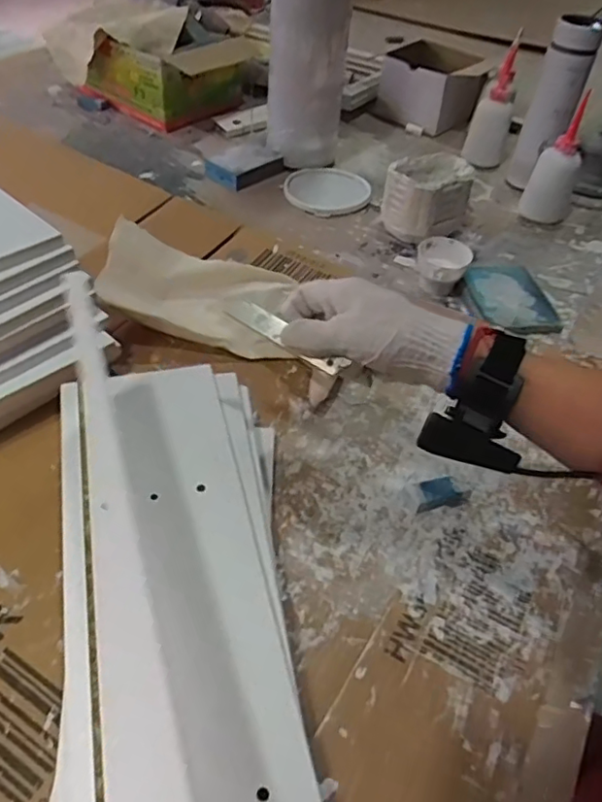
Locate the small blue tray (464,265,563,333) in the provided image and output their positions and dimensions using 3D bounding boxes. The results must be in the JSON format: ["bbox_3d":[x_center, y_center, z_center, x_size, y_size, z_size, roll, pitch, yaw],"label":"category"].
[{"bbox_3d":[0.254,-0.131,0.740,0.097,0.016,0.135,-1,48,-9],"label":"small blue tray"}]

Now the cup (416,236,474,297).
[{"bbox_3d":[0.168,-0.163,0.730,0.063,0.048,0.066,4,47,-4],"label":"cup"}]

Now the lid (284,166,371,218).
[{"bbox_3d":[0.038,-0.312,0.896,0.124,0.014,0.136,3,46,-3],"label":"lid"}]

